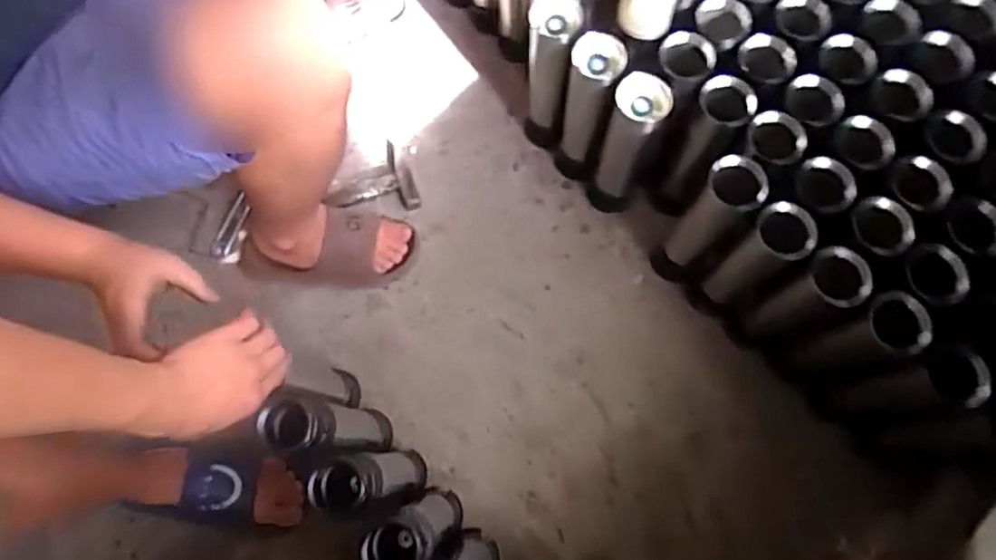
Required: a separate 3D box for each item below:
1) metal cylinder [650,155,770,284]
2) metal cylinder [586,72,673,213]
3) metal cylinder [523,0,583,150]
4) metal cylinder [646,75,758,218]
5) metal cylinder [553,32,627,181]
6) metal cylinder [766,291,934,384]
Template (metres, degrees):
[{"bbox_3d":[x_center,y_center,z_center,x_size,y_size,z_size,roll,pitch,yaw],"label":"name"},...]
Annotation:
[{"bbox_3d":[0.273,-0.070,0.859,0.064,0.307,0.066,-1,74,2],"label":"metal cylinder"},{"bbox_3d":[0.177,-0.182,0.896,0.067,0.281,0.065,20,76,7],"label":"metal cylinder"},{"bbox_3d":[0.074,-0.282,0.923,0.069,0.287,0.077,5,75,3],"label":"metal cylinder"},{"bbox_3d":[0.265,-0.173,0.878,0.074,0.271,0.079,-1,74,2],"label":"metal cylinder"},{"bbox_3d":[0.125,-0.235,0.910,0.070,0.290,0.067,15,75,6],"label":"metal cylinder"},{"bbox_3d":[0.428,0.083,0.804,0.060,0.276,0.062,-19,75,-3],"label":"metal cylinder"}]

